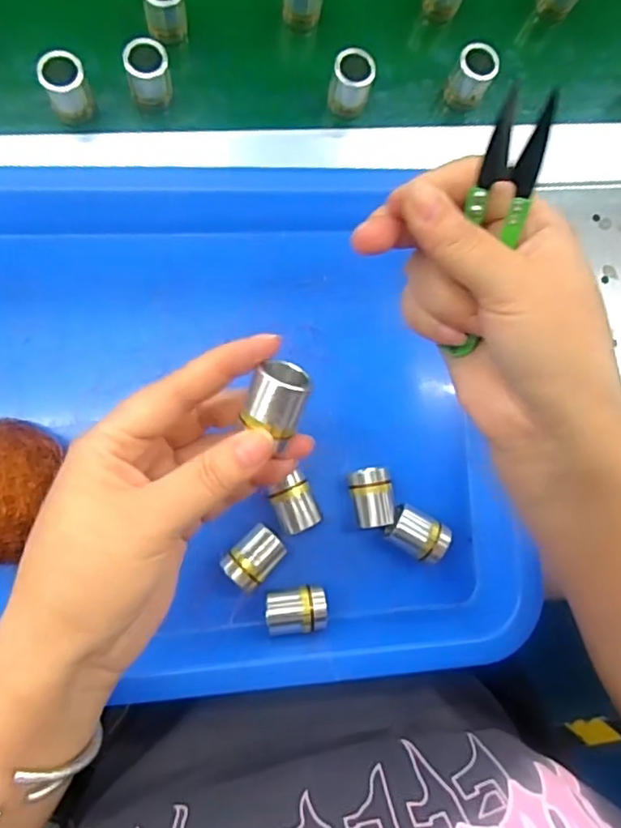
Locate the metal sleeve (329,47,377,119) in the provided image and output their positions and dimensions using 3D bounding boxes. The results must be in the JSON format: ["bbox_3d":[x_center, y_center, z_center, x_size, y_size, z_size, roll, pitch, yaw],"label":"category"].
[{"bbox_3d":[0.023,-0.190,0.339,0.022,0.033,0.020,1,84,-7],"label":"metal sleeve"}]

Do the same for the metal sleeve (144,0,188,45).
[{"bbox_3d":[-0.082,-0.230,0.335,0.022,0.037,0.020,-4,85,-8],"label":"metal sleeve"}]

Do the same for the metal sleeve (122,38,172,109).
[{"bbox_3d":[-0.089,-0.186,0.328,0.022,0.037,0.021,-15,86,-9],"label":"metal sleeve"}]

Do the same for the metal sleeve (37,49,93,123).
[{"bbox_3d":[-0.130,-0.174,0.319,0.022,0.037,0.022,1,84,-7],"label":"metal sleeve"}]

